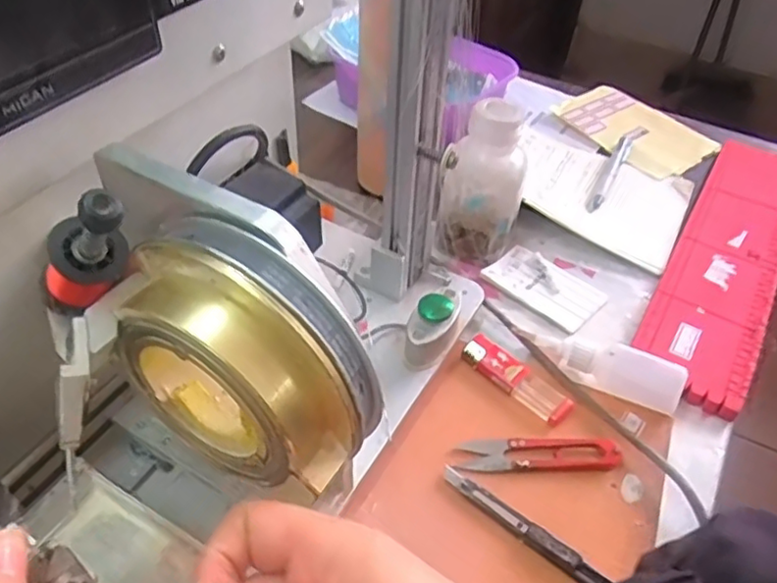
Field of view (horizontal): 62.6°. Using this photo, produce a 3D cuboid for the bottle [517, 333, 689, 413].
[{"bbox_3d":[0.149,0.047,0.441,0.105,0.026,0.026,23,48,18],"label":"bottle"}]

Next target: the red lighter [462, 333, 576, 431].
[{"bbox_3d":[0.088,0.060,0.442,0.081,0.010,0.023,35,53,27],"label":"red lighter"}]

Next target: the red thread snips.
[{"bbox_3d":[0.094,0.102,0.403,0.101,0.015,0.022,2,45,-2],"label":"red thread snips"}]

